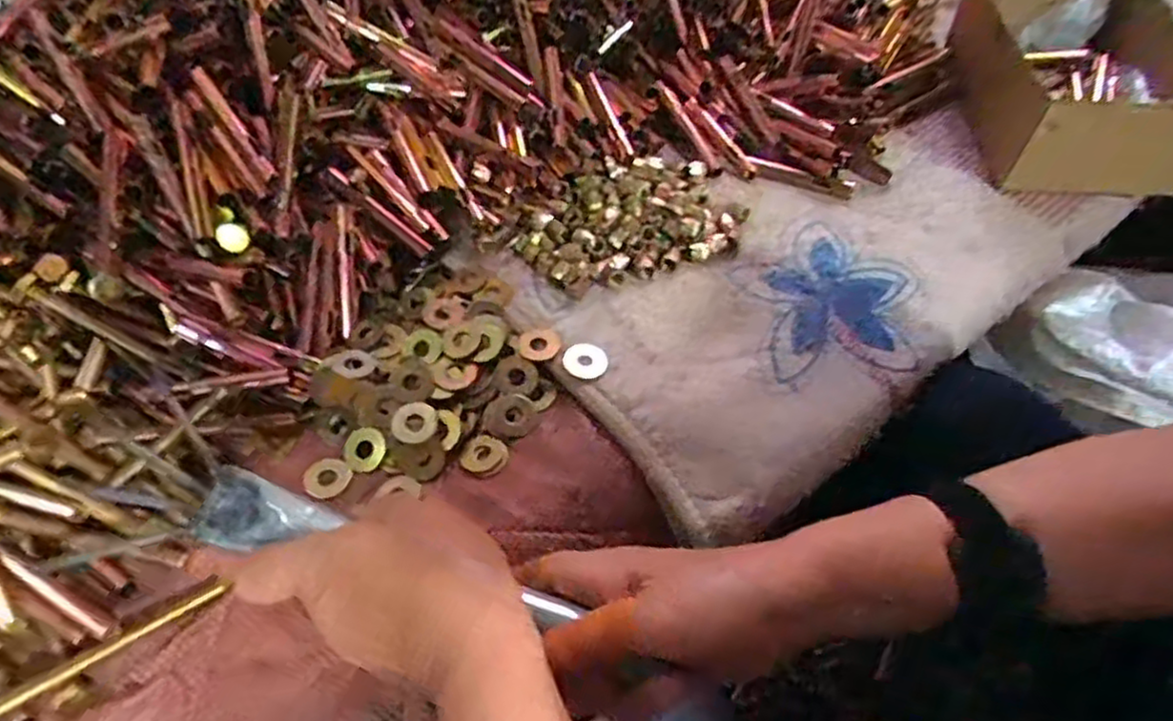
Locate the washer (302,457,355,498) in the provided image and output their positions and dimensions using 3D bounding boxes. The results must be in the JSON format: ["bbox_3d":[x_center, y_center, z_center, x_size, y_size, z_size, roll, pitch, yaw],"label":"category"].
[{"bbox_3d":[-0.142,0.063,0.401,0.026,0.004,0.023,27,61,12],"label":"washer"}]

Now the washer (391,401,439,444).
[{"bbox_3d":[-0.096,0.035,0.411,0.024,0.005,0.024,2,59,-3],"label":"washer"}]

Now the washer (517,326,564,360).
[{"bbox_3d":[-0.027,-0.011,0.440,0.026,0.004,0.026,-6,48,6],"label":"washer"}]

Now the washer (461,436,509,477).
[{"bbox_3d":[-0.057,0.052,0.408,0.025,0.004,0.023,2,59,-3],"label":"washer"}]

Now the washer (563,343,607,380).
[{"bbox_3d":[0.000,0.000,0.432,0.025,0.004,0.023,3,66,-7],"label":"washer"}]

